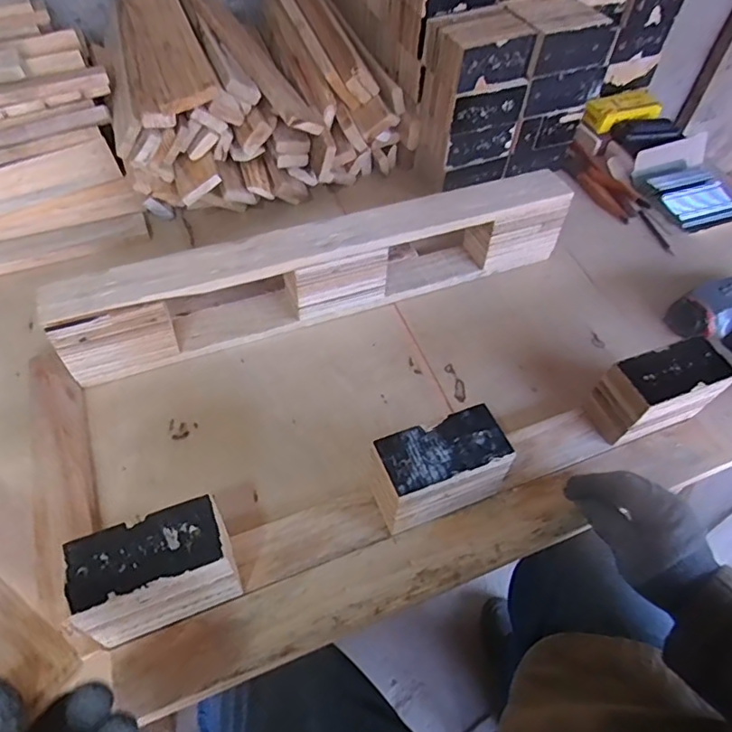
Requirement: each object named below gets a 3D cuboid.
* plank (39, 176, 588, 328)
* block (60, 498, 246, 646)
[{"bbox_3d":[-0.041,-0.150,0.637,0.627,0.022,0.063,-16,56,-14],"label":"plank"},{"bbox_3d":[-0.173,0.178,0.463,0.125,0.108,0.068,-17,56,-15],"label":"block"}]

